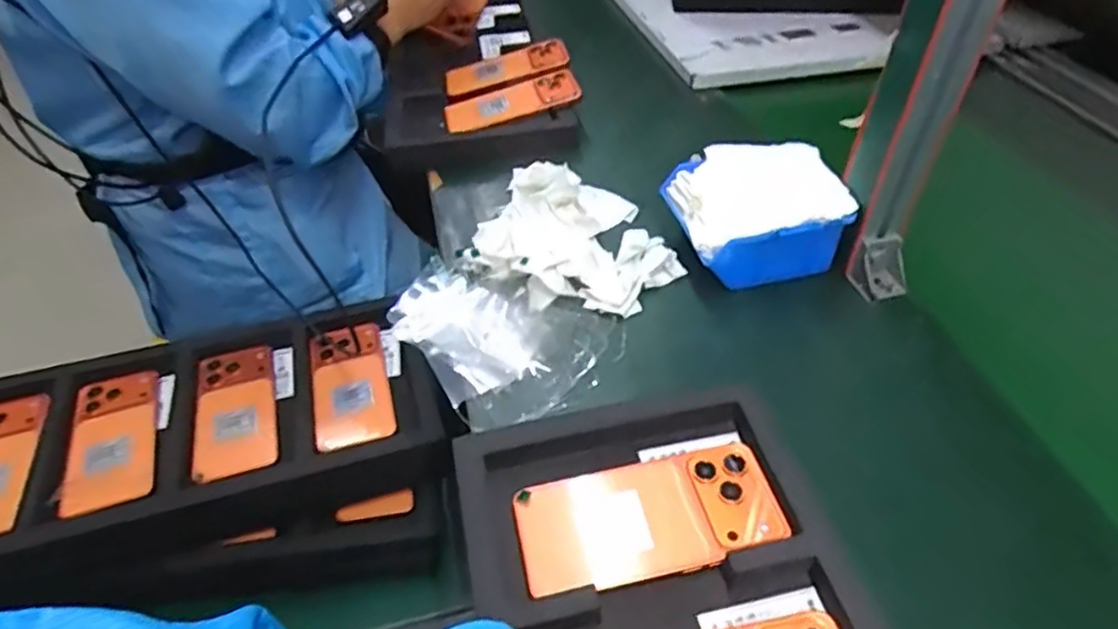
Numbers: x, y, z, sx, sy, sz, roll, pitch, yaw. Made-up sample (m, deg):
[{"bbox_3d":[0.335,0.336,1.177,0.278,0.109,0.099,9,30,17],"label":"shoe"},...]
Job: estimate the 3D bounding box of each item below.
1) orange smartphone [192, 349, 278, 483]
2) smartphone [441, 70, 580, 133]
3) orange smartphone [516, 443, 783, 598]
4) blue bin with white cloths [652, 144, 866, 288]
[{"bbox_3d":[-0.328,0.095,0.667,0.075,0.010,0.155,-14,45,-14],"label":"orange smartphone"},{"bbox_3d":[-0.058,-0.260,0.808,0.165,0.013,0.069,-18,52,-6],"label":"smartphone"},{"bbox_3d":[0.056,0.127,0.421,0.162,0.006,0.076,-9,44,-9],"label":"orange smartphone"},{"bbox_3d":[0.182,-0.095,0.607,0.153,0.072,0.121,-5,43,-5],"label":"blue bin with white cloths"}]

